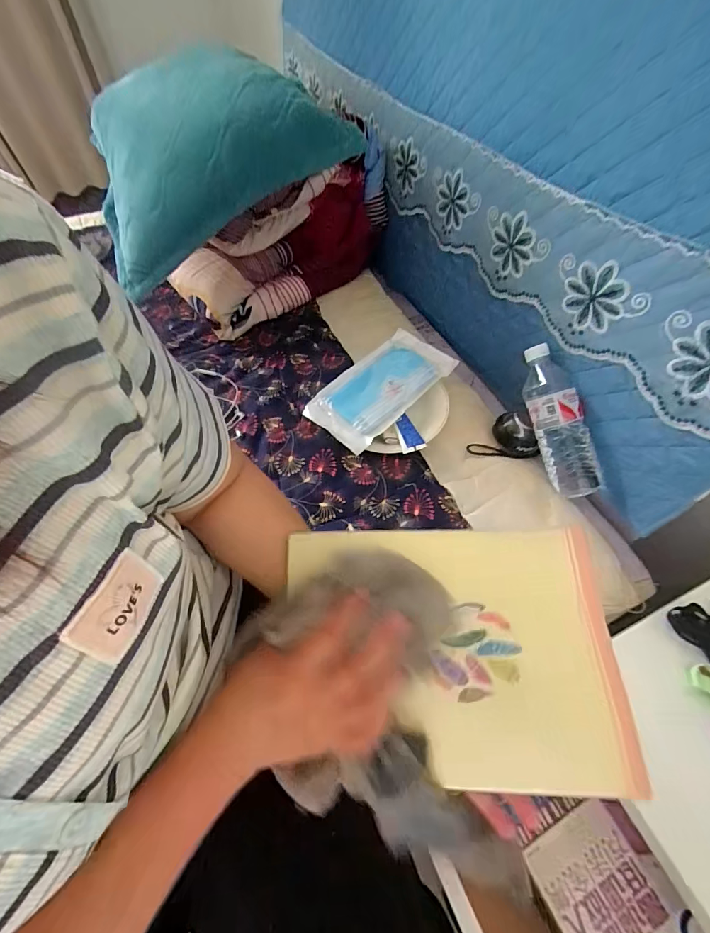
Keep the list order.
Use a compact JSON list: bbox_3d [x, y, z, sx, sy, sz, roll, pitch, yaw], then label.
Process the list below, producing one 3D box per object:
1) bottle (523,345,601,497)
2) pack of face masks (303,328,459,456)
[{"bbox_3d":[0.297,-0.065,0.576,0.066,0.057,0.225,-16,87,-11],"label":"bottle"},{"bbox_3d":[0.041,-0.134,0.656,0.130,0.018,0.237,38,70,24],"label":"pack of face masks"}]

